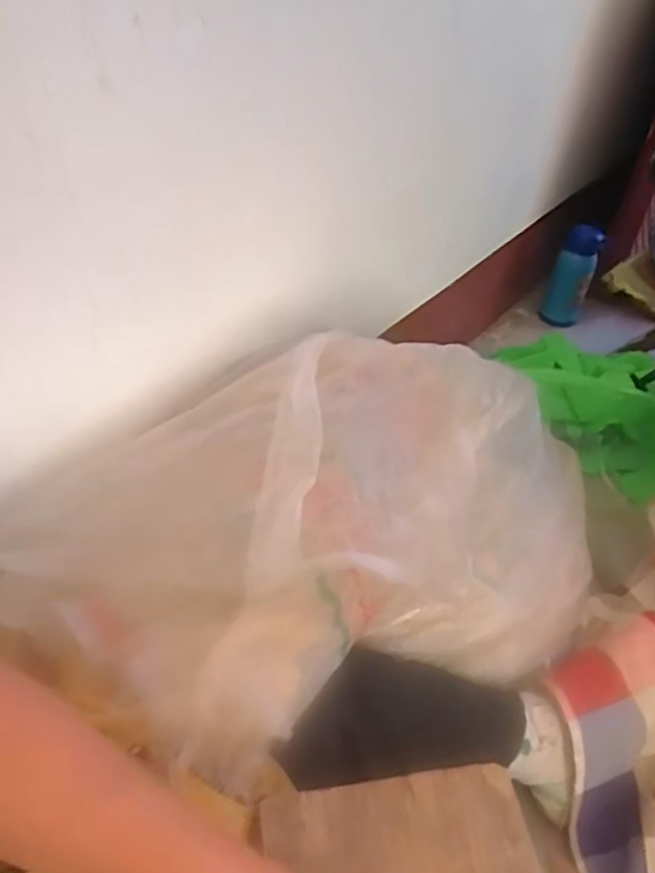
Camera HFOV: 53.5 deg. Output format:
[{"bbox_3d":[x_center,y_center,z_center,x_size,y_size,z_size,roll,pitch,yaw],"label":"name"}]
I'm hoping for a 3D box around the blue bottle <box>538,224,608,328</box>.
[{"bbox_3d":[0.490,-0.318,1.310,0.081,0.201,0.095,19,46,15],"label":"blue bottle"}]

